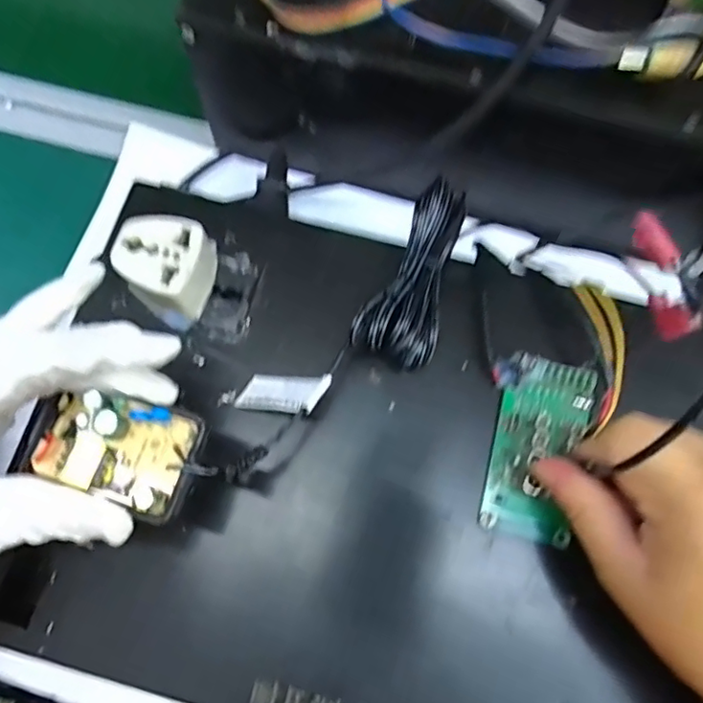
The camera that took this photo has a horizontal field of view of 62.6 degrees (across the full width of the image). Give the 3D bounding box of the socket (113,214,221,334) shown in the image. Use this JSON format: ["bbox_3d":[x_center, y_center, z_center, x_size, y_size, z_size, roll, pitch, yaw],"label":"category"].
[{"bbox_3d":[-0.087,-0.040,0.275,0.038,0.037,0.044,13,70,5],"label":"socket"}]

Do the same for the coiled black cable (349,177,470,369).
[{"bbox_3d":[0.033,-0.039,0.274,0.035,0.021,0.091,19,70,7],"label":"coiled black cable"}]

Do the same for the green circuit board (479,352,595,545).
[{"bbox_3d":[0.083,0.043,0.259,0.043,0.016,0.079,15,79,6],"label":"green circuit board"}]

